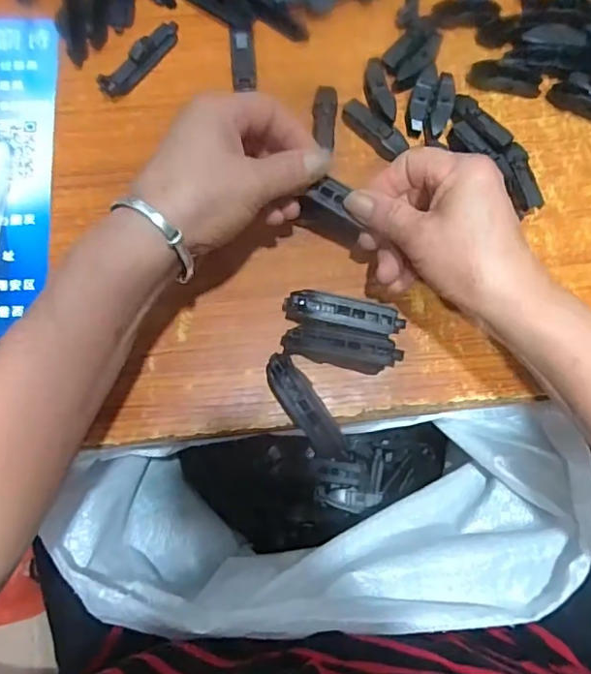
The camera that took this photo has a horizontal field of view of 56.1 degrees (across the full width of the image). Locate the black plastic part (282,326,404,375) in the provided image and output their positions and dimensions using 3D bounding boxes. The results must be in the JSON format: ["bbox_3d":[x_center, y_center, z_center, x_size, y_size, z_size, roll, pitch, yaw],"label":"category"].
[{"bbox_3d":[0.029,0.008,0.356,0.072,0.024,0.021,8,77,1],"label":"black plastic part"}]

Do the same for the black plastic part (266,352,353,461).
[{"bbox_3d":[0.007,0.045,0.348,0.021,0.022,0.076,-34,80,-8],"label":"black plastic part"}]

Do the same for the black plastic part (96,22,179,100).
[{"bbox_3d":[-0.110,-0.200,0.400,0.016,0.015,0.075,40,80,8],"label":"black plastic part"}]

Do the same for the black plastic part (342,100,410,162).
[{"bbox_3d":[0.055,-0.146,0.393,0.017,0.014,0.049,-43,81,-9],"label":"black plastic part"}]

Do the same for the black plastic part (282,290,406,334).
[{"bbox_3d":[0.031,-0.014,0.361,0.076,0.022,0.020,8,77,1],"label":"black plastic part"}]

